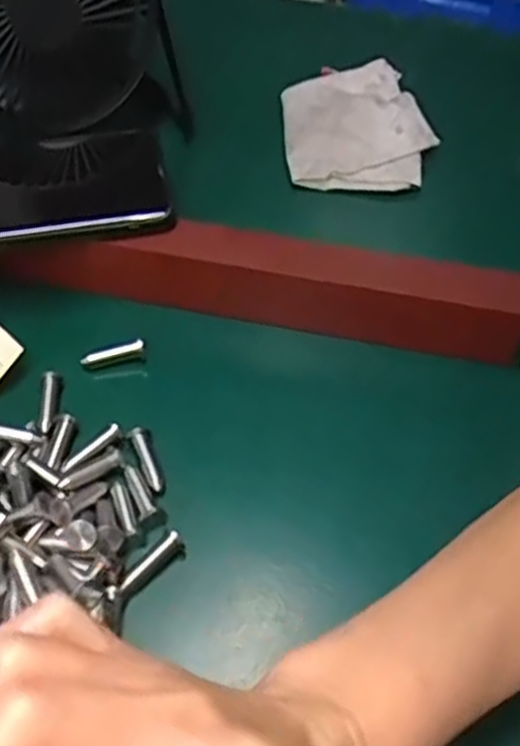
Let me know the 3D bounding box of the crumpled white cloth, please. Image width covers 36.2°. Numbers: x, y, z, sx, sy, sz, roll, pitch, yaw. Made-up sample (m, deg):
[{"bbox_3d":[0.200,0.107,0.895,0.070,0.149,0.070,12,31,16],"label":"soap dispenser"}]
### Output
[{"bbox_3d":[0.059,-0.157,0.507,0.087,0.011,0.116,-11,55,0],"label":"crumpled white cloth"}]

